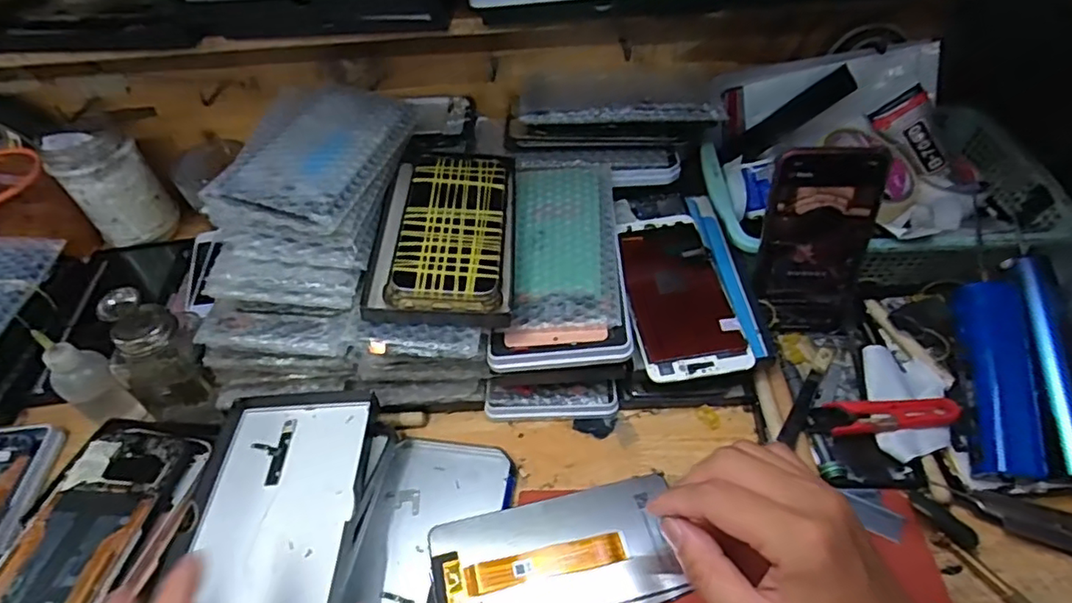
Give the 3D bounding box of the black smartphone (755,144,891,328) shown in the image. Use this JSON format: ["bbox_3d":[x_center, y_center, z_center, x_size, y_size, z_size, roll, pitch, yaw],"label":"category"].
[{"bbox_3d":[0.209,-0.044,0.437,0.076,0.148,0.010,1,33,9],"label":"black smartphone"}]

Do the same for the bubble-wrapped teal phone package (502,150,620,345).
[{"bbox_3d":[0.022,-0.053,0.455,0.079,0.013,0.186,-1,48,4],"label":"bubble-wrapped teal phone package"}]

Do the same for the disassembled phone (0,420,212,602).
[{"bbox_3d":[-0.286,0.151,0.364,0.087,0.018,0.178,3,49,8],"label":"disassembled phone"}]

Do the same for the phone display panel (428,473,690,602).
[{"bbox_3d":[0.012,0.155,0.362,0.147,0.009,0.073,-10,47,-8],"label":"phone display panel"}]

